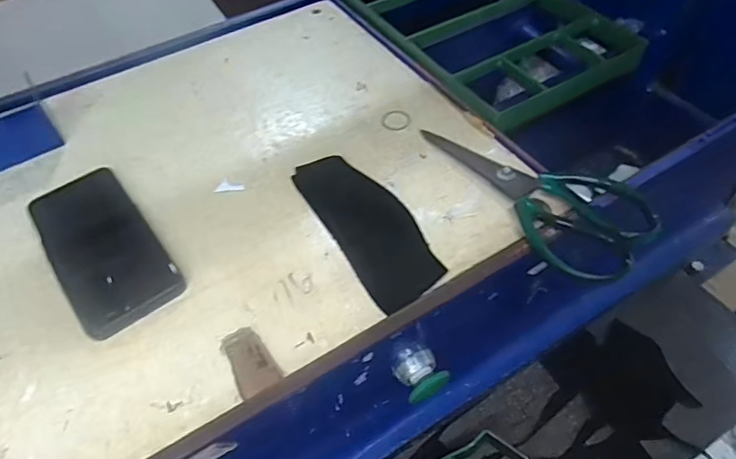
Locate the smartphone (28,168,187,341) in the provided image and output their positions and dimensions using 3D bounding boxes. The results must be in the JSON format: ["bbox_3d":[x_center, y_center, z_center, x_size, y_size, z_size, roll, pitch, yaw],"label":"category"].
[{"bbox_3d":[-0.217,0.012,0.422,0.075,0.007,0.161,-32,58,-20],"label":"smartphone"}]

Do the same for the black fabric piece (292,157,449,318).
[{"bbox_3d":[-0.001,-0.008,0.428,0.063,0.004,0.164,-26,56,-16],"label":"black fabric piece"}]

